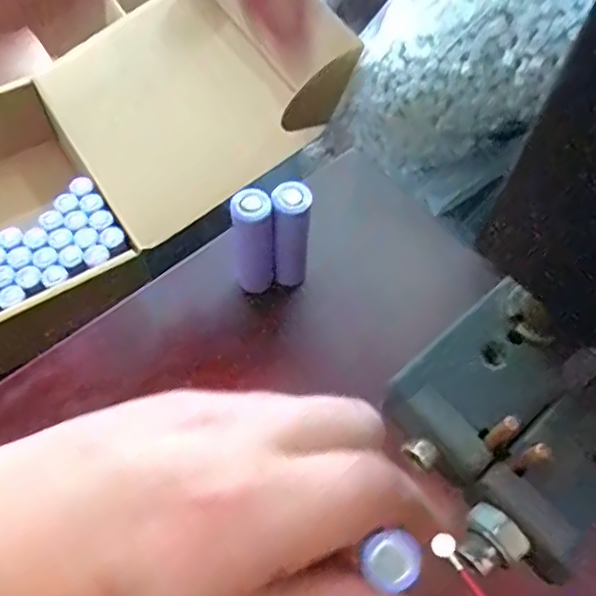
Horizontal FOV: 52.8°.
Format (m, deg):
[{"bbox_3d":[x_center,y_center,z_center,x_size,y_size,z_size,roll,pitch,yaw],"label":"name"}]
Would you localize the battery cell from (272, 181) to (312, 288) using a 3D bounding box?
[{"bbox_3d":[-0.002,-0.023,0.230,0.013,0.052,0.015,2,63,-1],"label":"battery cell"}]

